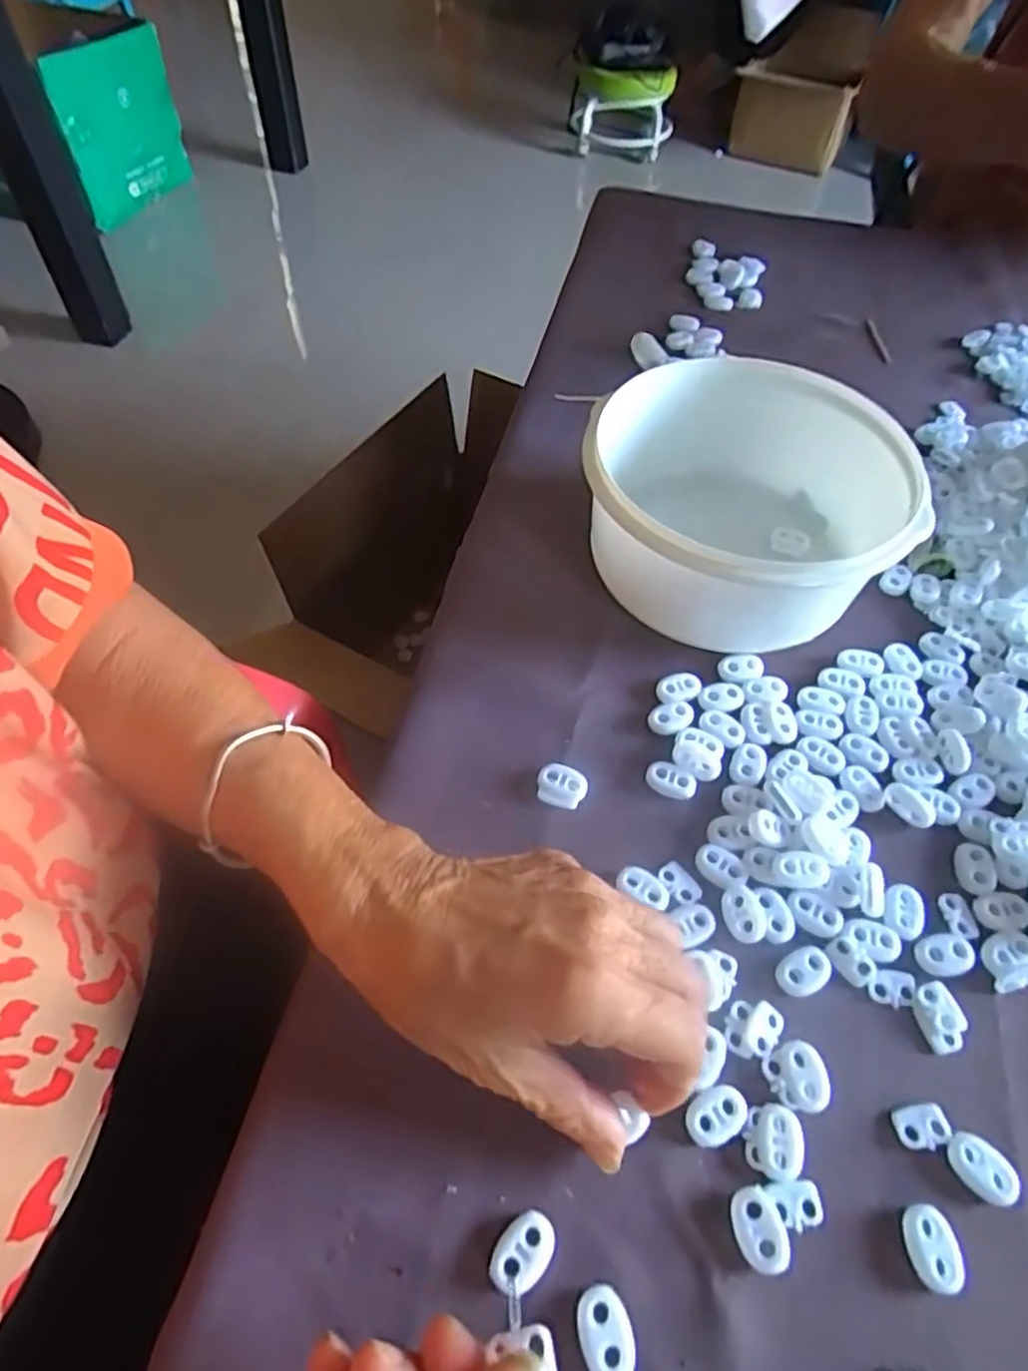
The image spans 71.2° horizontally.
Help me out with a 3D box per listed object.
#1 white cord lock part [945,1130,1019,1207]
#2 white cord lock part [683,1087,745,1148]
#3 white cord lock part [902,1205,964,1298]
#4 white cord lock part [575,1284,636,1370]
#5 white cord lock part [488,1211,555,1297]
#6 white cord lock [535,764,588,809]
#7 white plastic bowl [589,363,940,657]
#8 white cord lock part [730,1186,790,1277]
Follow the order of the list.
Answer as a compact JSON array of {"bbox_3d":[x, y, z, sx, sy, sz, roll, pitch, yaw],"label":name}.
[{"bbox_3d":[0.159,0.164,0.244,0.022,0.006,0.016,37,60,22],"label":"white cord lock part"},{"bbox_3d":[0.071,0.150,0.250,0.023,0.004,0.016,-26,59,-20],"label":"white cord lock part"},{"bbox_3d":[0.135,0.182,0.231,0.015,0.005,0.022,0,54,-3],"label":"white cord lock part"},{"bbox_3d":[0.028,0.197,0.218,0.016,0.004,0.023,-12,55,-12],"label":"white cord lock part"},{"bbox_3d":[0.003,0.181,0.229,0.023,0.004,0.016,-38,64,-26],"label":"white cord lock part"},{"bbox_3d":[0.021,0.046,0.325,0.022,0.006,0.018,17,55,9],"label":"white cord lock"},{"bbox_3d":[0.112,-0.092,0.371,0.150,0.073,0.147,1,54,-2],"label":"white plastic bowl"},{"bbox_3d":[0.080,0.177,0.233,0.016,0.004,0.023,-19,57,-16],"label":"white cord lock part"}]

